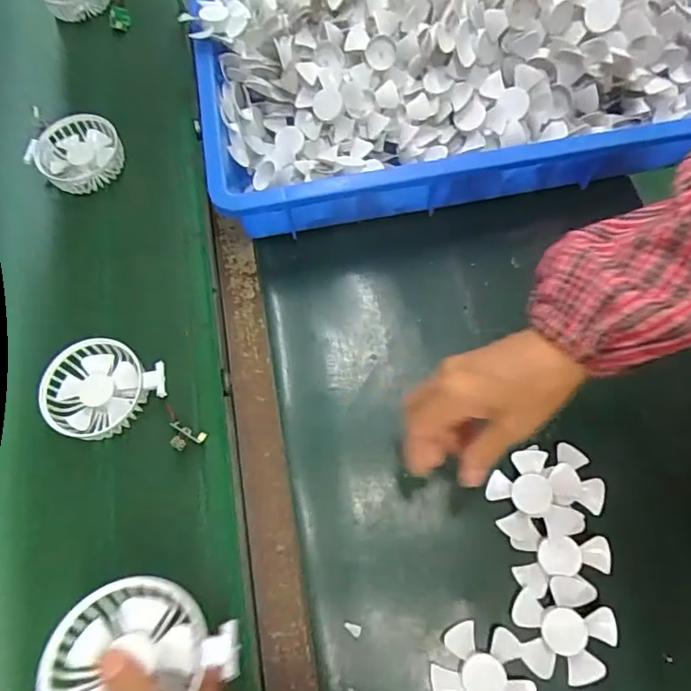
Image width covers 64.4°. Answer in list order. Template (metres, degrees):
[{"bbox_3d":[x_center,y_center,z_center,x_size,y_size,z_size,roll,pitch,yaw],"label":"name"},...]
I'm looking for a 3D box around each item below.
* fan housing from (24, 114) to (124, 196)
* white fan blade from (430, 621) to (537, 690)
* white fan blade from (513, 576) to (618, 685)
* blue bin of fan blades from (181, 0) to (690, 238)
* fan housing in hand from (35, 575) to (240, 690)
[{"bbox_3d":[-0.294,-0.209,0.611,0.091,0.042,0.090,-2,67,5],"label":"fan housing"},{"bbox_3d":[0.099,0.242,0.401,0.069,0.009,0.069,-2,67,5],"label":"white fan blade"},{"bbox_3d":[0.164,0.211,0.407,0.069,0.009,0.068,-2,67,5],"label":"white fan blade"},{"bbox_3d":[0.131,-0.319,0.598,0.565,0.150,0.367,-10,67,1],"label":"blue bin of fan blades"},{"bbox_3d":[-0.120,0.185,0.325,0.107,0.025,0.084,6,64,5],"label":"fan housing in hand"}]

